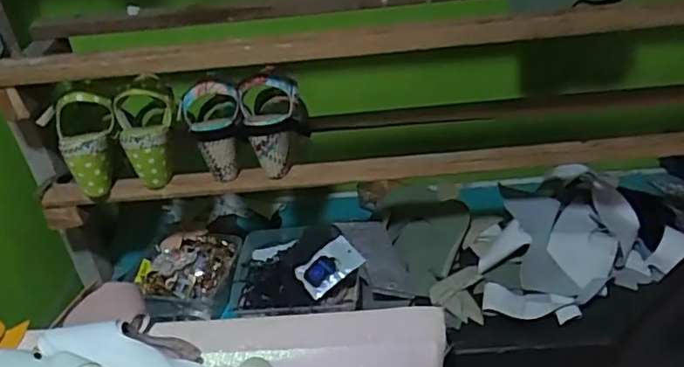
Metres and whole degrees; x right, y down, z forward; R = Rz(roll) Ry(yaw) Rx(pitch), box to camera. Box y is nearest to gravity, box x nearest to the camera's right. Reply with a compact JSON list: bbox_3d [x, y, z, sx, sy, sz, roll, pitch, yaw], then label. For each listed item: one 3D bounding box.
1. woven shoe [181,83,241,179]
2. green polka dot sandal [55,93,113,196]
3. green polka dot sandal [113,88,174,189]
[{"bbox_3d":[-0.175,-0.072,0.813,0.079,0.135,0.087,-11,34,-9],"label":"woven shoe"},{"bbox_3d":[-0.343,-0.053,0.809,0.078,0.135,0.060,-17,35,-17],"label":"green polka dot sandal"},{"bbox_3d":[-0.266,-0.066,0.823,0.080,0.130,0.077,-17,35,-17],"label":"green polka dot sandal"}]

